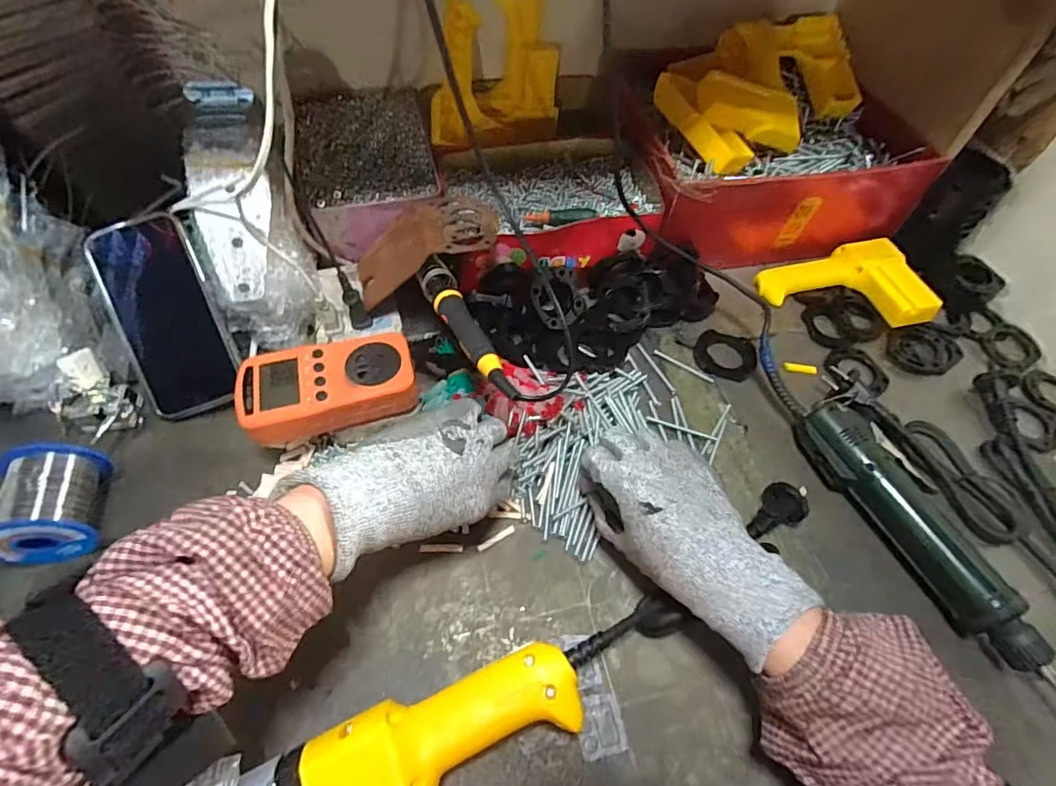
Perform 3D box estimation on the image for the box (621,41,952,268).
[{"bbox_3d":[0.261,-0.266,0.578,0.299,0.093,0.228,-7,57,-7],"label":"box"}]

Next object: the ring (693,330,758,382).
[{"bbox_3d":[0.192,-0.037,0.499,0.057,0.009,0.052,1,56,-2],"label":"ring"}]

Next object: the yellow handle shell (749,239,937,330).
[{"bbox_3d":[0.336,-0.128,0.546,0.163,0.042,0.100,17,57,9],"label":"yellow handle shell"}]

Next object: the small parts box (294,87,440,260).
[{"bbox_3d":[-0.170,-0.244,0.547,0.135,0.057,0.211,-10,57,-9],"label":"small parts box"}]

